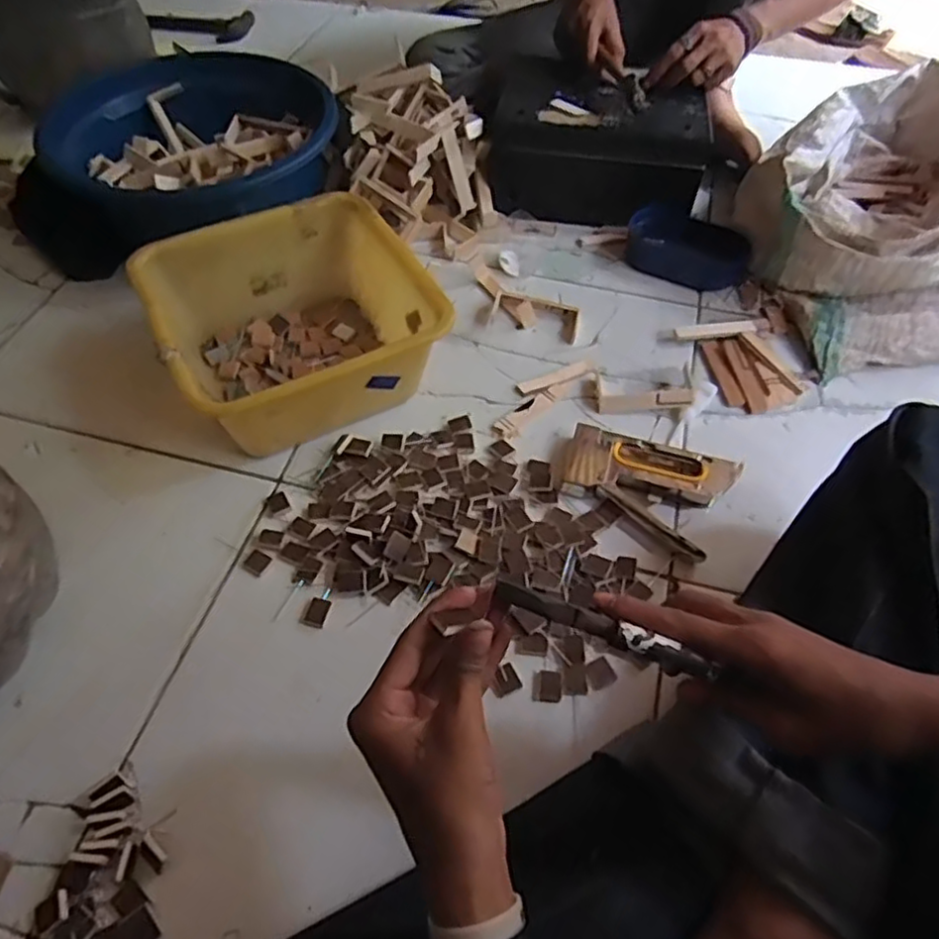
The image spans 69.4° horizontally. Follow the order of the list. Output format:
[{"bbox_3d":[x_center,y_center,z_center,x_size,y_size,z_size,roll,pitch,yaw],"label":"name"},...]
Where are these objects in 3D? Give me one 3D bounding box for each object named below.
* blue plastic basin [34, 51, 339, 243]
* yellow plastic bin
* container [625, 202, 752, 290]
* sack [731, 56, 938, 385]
[{"bbox_3d":[-0.360,-0.398,0.890,0.317,0.135,0.325,1,54,-1],"label":"blue plastic basin"},{"bbox_3d":[-0.187,-0.154,0.728,0.258,0.122,0.244,-23,58,-17],"label":"yellow plastic bin"},{"bbox_3d":[0.282,-0.289,0.886,0.158,0.049,0.081,27,58,18],"label":"container"},{"bbox_3d":[0.545,-0.339,0.853,0.397,0.180,0.409,-15,55,-12],"label":"sack"}]

